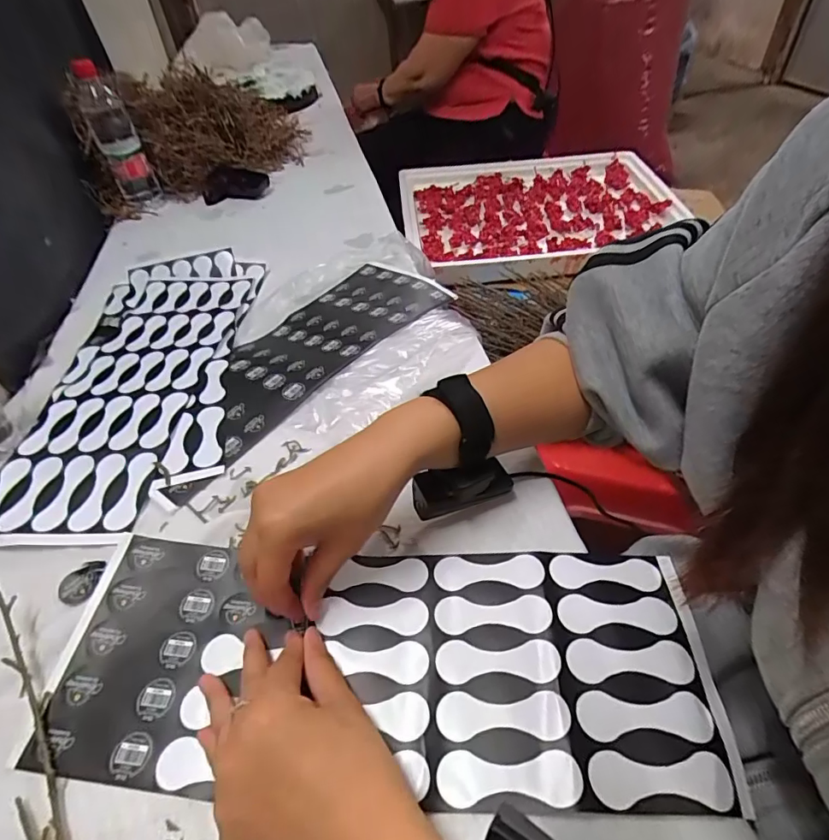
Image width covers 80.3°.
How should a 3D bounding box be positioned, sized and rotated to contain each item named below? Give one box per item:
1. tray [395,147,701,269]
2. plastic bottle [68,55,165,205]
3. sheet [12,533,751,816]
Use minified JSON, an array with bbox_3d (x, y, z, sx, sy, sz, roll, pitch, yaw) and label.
[{"bbox_3d":[0.288,-0.509,1.144,0.614,0.058,0.464,-15,46,-9],"label":"tray"},{"bbox_3d":[-0.504,-0.480,0.830,0.067,0.201,0.060,-22,48,-16],"label":"plastic bottle"},{"bbox_3d":[-0.027,0.145,0.309,0.392,0.010,0.143,0,46,5],"label":"sheet"}]

